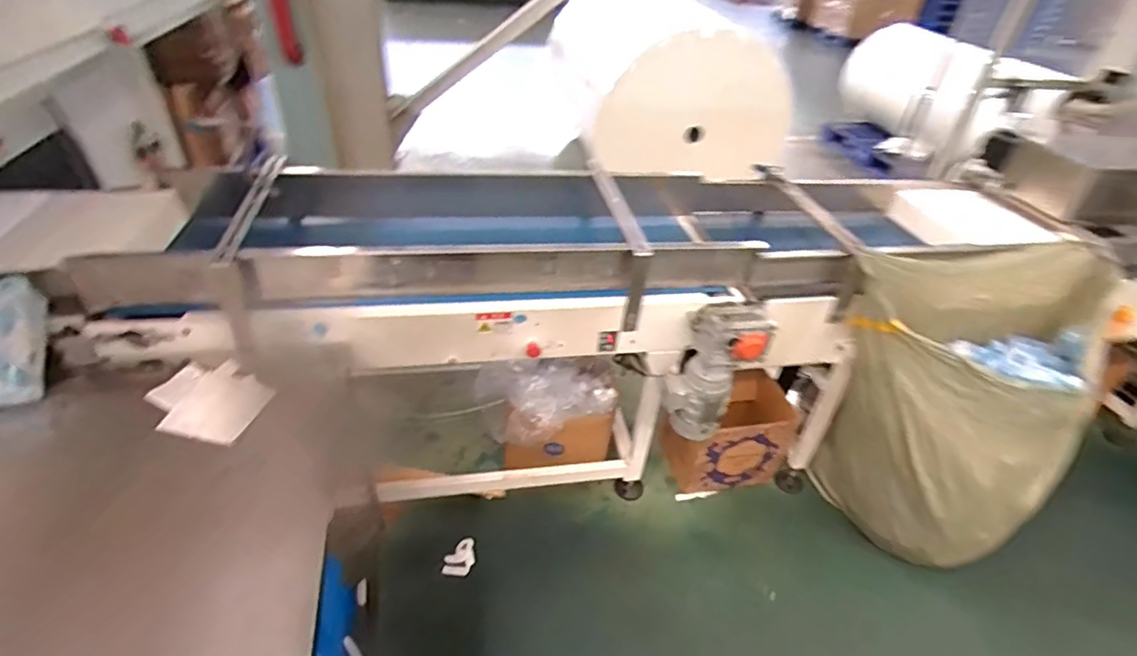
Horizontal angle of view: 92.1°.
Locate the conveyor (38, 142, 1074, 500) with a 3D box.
[{"bbox_3d":[-0.145,0.010,1.714,1.941,0.872,0.757,-2,38,-10],"label":"conveyor"}]

